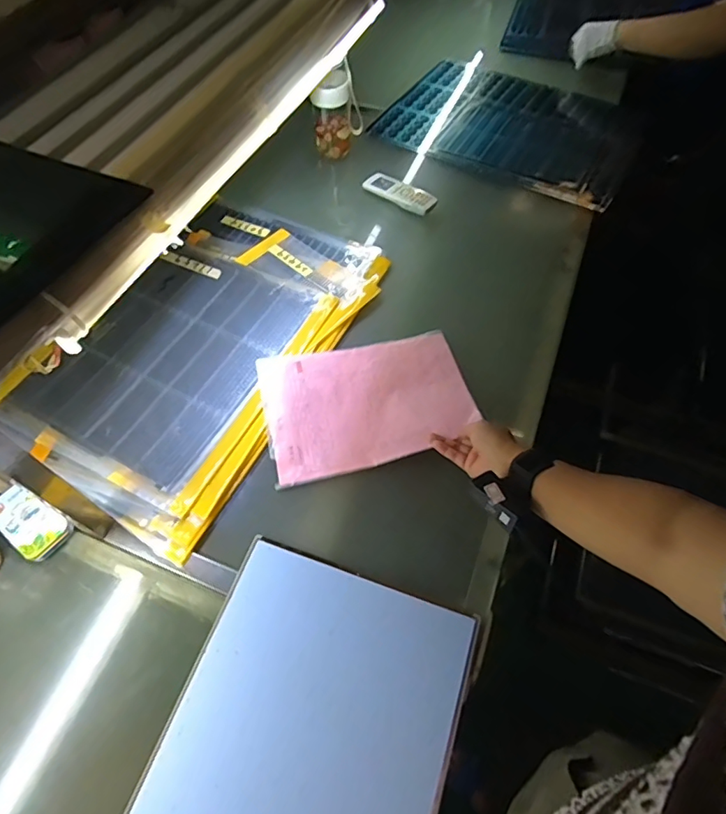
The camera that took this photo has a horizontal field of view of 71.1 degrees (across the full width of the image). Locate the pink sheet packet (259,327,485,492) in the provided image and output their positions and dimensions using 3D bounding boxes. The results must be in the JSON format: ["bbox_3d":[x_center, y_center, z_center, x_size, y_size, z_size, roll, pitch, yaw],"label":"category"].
[{"bbox_3d":[0.004,-0.012,0.763,0.298,0.023,0.207,-14,60,-3],"label":"pink sheet packet"}]

